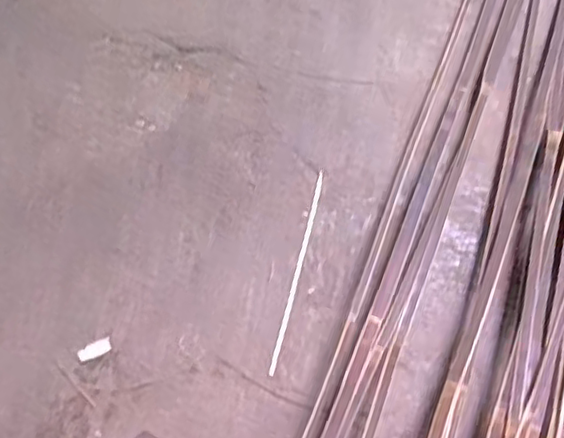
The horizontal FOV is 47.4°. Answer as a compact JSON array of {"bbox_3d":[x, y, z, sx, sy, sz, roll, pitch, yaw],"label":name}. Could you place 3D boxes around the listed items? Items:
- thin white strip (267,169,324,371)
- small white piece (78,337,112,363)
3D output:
[{"bbox_3d":[0.020,0.054,0.737,0.007,0.004,0.261,13,59,6],"label":"thin white strip"},{"bbox_3d":[-0.199,0.139,0.684,0.035,0.004,0.017,-25,63,-16],"label":"small white piece"}]

